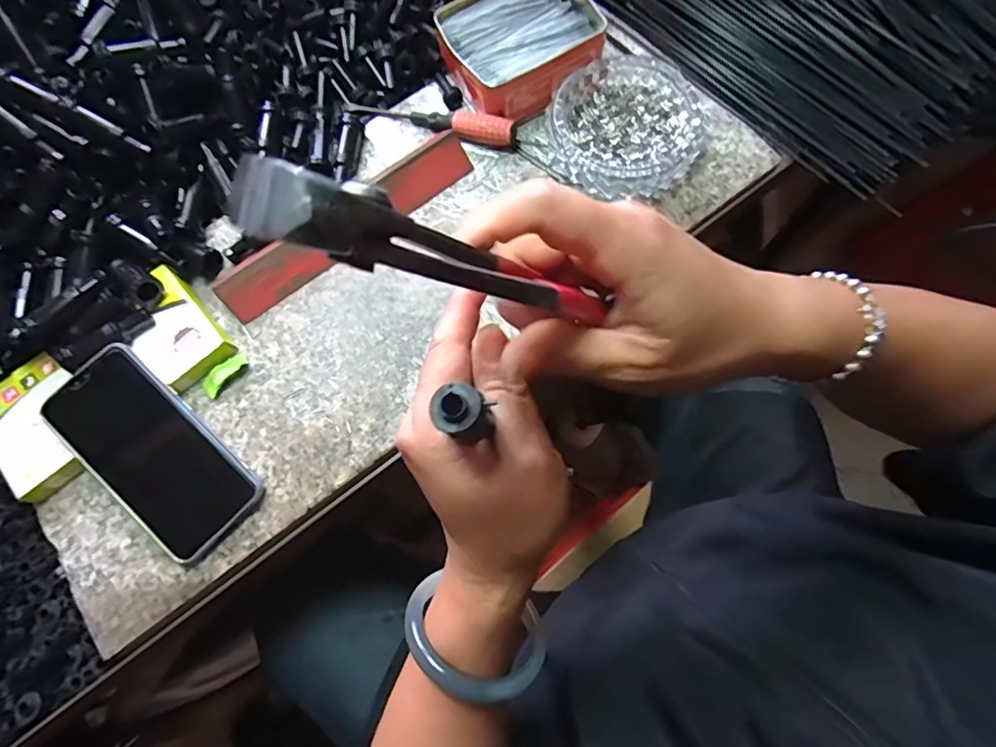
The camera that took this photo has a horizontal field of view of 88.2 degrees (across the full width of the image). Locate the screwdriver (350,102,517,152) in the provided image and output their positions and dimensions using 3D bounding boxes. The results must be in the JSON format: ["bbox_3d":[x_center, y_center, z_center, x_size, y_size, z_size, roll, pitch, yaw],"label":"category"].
[{"bbox_3d":[-0.060,-0.221,0.441,0.157,0.023,0.018,18,76,7],"label":"screwdriver"}]

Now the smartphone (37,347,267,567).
[{"bbox_3d":[-0.244,0.056,0.364,0.150,0.015,0.075,44,86,3],"label":"smartphone"}]

